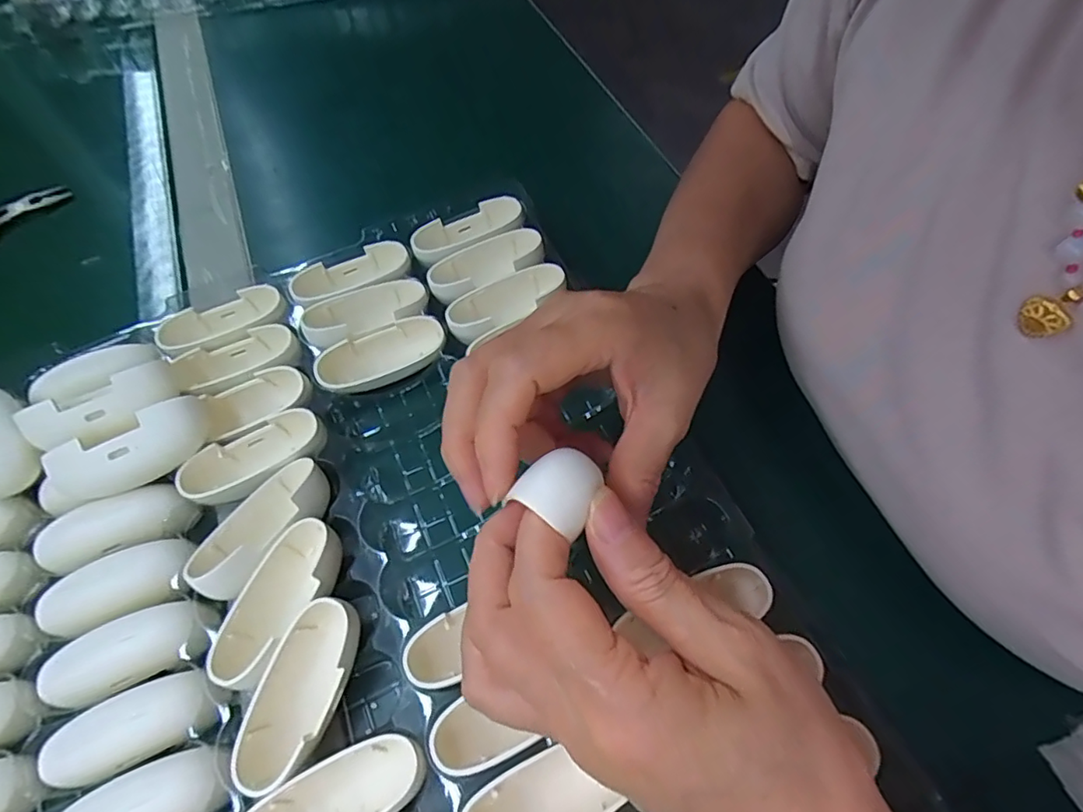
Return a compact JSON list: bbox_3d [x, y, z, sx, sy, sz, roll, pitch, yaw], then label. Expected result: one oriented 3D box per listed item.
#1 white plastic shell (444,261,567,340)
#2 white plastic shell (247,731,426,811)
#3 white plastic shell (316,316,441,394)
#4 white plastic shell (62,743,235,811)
[{"bbox_3d":[-0.020,-0.058,0.318,0.069,0.018,0.029,-29,63,-13],"label":"white plastic shell"},{"bbox_3d":[-0.076,0.148,0.211,0.069,0.026,0.027,-25,62,-11],"label":"white plastic shell"},{"bbox_3d":[-0.086,-0.027,0.309,0.067,0.025,0.028,-22,61,-9],"label":"white plastic shell"},{"bbox_3d":[-0.149,0.149,0.210,0.071,0.011,0.027,-22,61,-9],"label":"white plastic shell"}]

